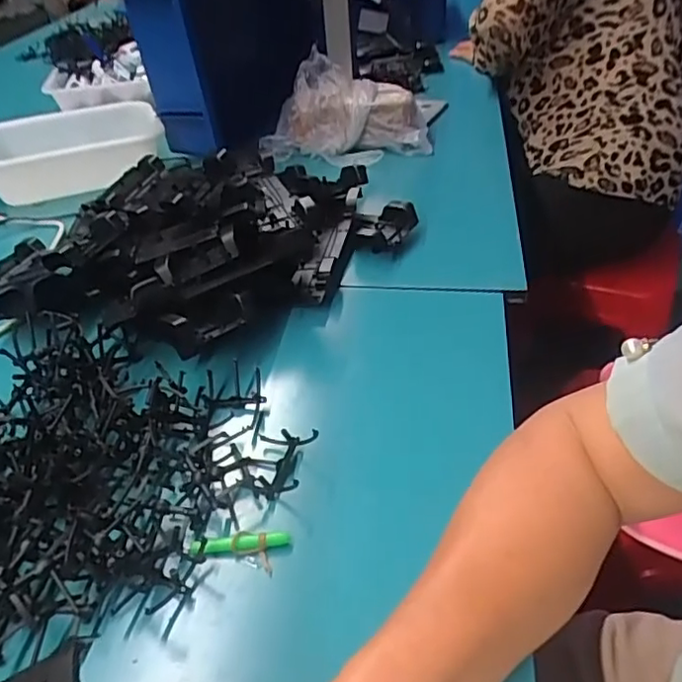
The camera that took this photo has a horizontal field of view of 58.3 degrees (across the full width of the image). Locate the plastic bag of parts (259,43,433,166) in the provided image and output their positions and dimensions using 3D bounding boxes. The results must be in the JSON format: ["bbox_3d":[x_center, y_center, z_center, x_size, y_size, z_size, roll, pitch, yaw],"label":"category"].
[{"bbox_3d":[0.008,-0.321,0.851,0.239,0.107,0.107,-15,40,-13],"label":"plastic bag of parts"}]

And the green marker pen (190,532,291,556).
[{"bbox_3d":[-0.064,0.128,0.387,0.062,0.010,0.009,-4,39,0],"label":"green marker pen"}]

